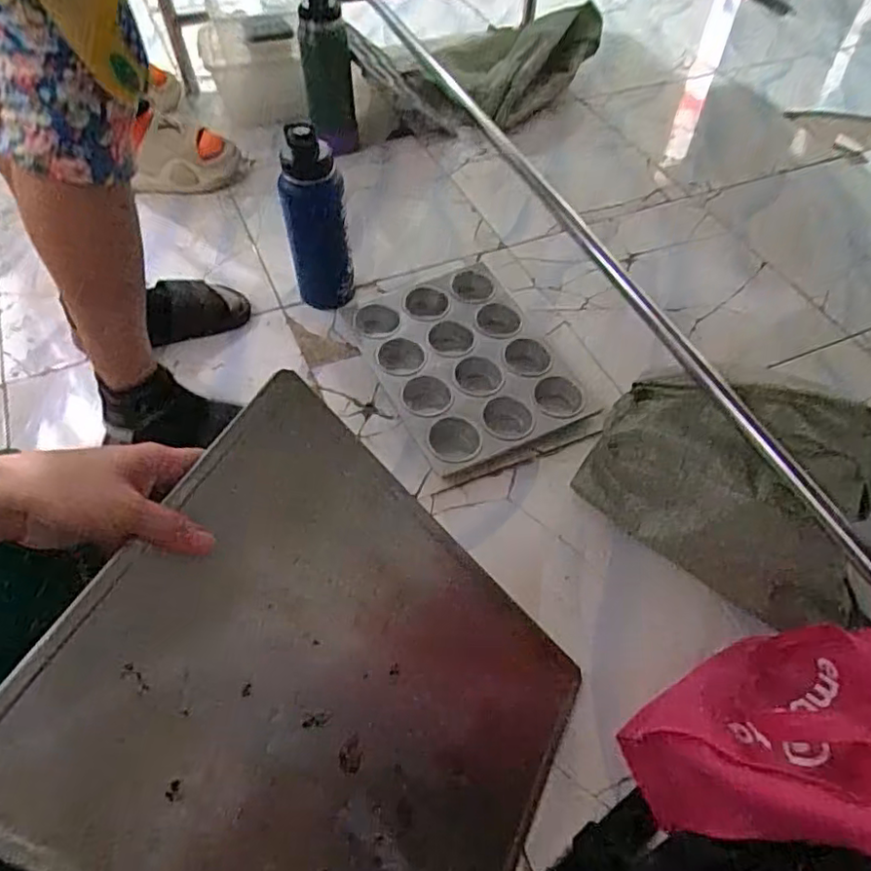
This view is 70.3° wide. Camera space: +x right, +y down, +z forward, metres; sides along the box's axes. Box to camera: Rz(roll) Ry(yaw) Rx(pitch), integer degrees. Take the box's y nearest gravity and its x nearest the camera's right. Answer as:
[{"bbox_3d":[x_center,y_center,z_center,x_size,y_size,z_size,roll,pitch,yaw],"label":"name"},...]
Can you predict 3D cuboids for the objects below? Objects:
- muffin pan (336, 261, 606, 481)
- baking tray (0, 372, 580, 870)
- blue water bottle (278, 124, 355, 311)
[{"bbox_3d":[0.037,-0.112,0.893,0.244,0.029,0.341,-19,56,-17],"label":"muffin pan"},{"bbox_3d":[-0.055,0.216,0.477,0.025,0.442,0.327,-12,38,48],"label":"baking tray"},{"bbox_3d":[-0.168,-0.299,0.874,0.085,0.245,0.096,-11,54,-11],"label":"blue water bottle"}]

